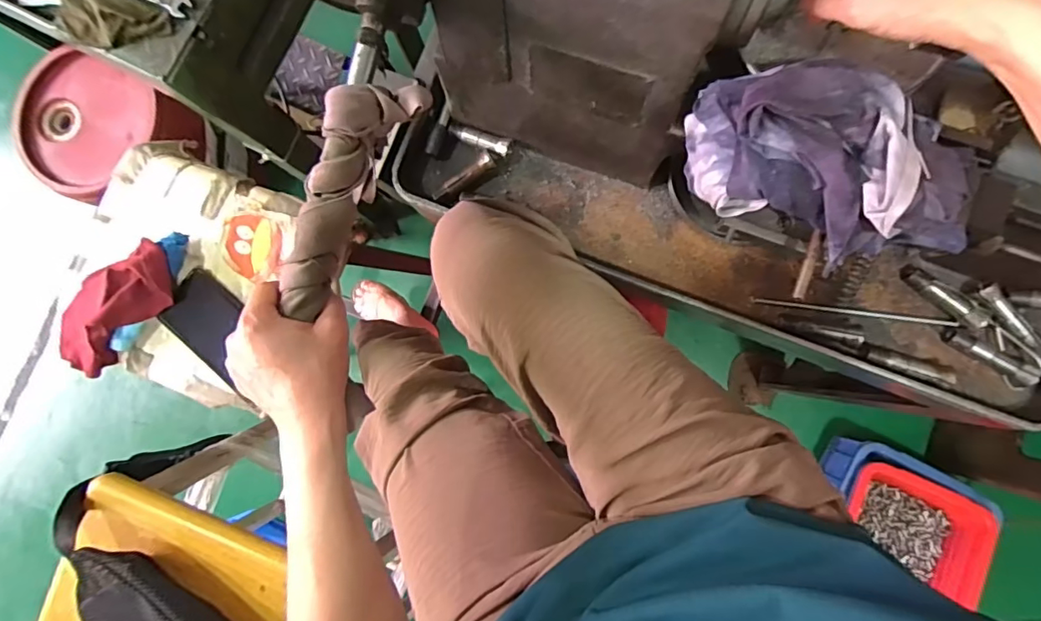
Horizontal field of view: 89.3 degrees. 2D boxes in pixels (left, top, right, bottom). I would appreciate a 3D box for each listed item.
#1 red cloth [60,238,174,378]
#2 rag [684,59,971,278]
[{"bbox_3d":[-0.457,-0.002,0.598,0.085,0.061,0.179,41,91,8],"label":"red cloth"},{"bbox_3d":[0.193,-0.094,0.333,0.179,0.066,0.104,33,90,8],"label":"rag"}]

